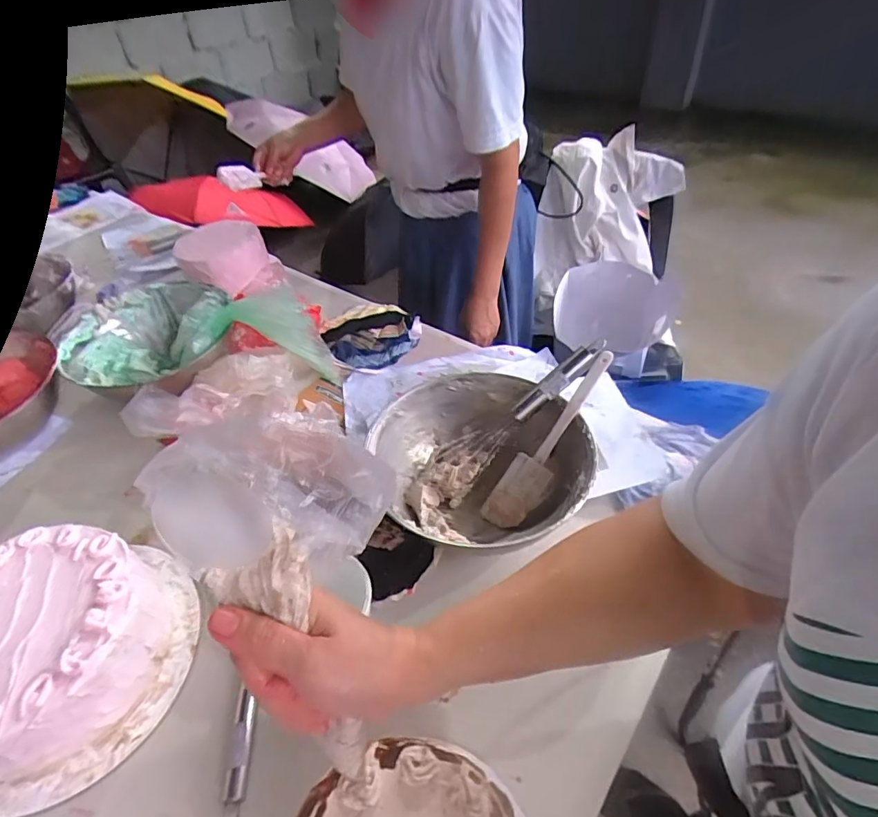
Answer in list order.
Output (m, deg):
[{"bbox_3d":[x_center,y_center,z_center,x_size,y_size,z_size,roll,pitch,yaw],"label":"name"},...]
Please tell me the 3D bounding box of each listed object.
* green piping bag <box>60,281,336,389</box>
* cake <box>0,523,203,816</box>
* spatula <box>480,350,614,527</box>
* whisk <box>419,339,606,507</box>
[{"bbox_3d":[-0.348,-0.123,0.785,0.367,0.125,0.185,-8,44,-4],"label":"green piping bag"},{"bbox_3d":[-0.354,0.224,0.475,0.216,0.087,0.217,7,45,11],"label":"cake"},{"bbox_3d":[0.127,0.036,0.593,0.050,0.019,0.225,35,92,33],"label":"spatula"},{"bbox_3d":[0.090,0.015,0.613,0.260,0.065,0.050,-42,49,5],"label":"whisk"}]

